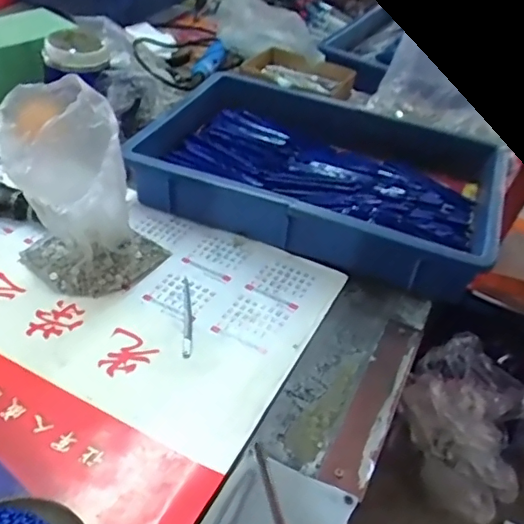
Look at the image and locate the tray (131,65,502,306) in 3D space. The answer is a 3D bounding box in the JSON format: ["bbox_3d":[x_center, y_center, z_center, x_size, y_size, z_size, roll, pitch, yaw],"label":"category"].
[{"bbox_3d":[0.084,-0.128,0.721,0.418,0.073,0.318,18,42,14],"label":"tray"}]

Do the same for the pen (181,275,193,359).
[{"bbox_3d":[-0.075,0.052,0.561,0.009,0.004,0.108,0,41,-7],"label":"pen"}]

